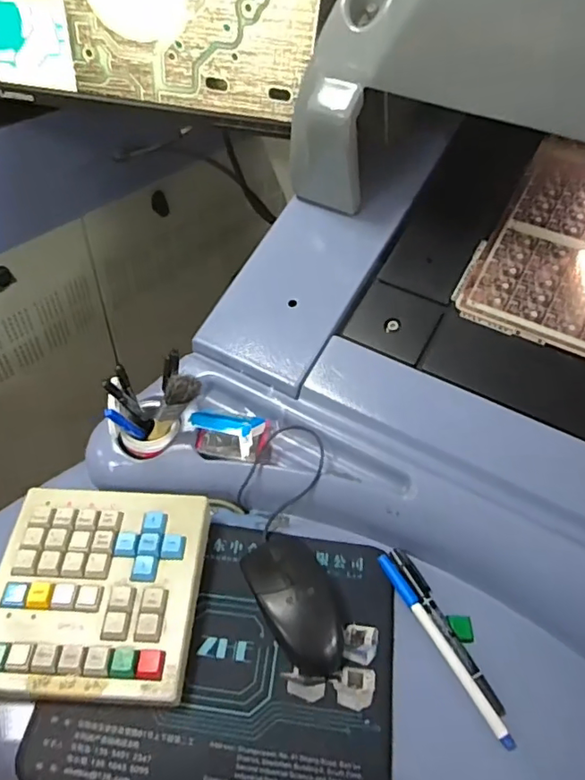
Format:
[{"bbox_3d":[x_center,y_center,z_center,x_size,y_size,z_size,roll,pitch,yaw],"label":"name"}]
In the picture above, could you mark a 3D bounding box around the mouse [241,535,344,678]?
[{"bbox_3d":[0.002,0.168,0.440,0.055,0.031,0.108,-16,49,-19],"label":"mouse"}]

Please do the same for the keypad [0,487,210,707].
[{"bbox_3d":[-0.156,0.156,0.439,0.160,0.031,0.159,4,46,0],"label":"keypad"}]

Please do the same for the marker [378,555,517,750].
[{"bbox_3d":[0.117,0.199,0.434,0.009,0.012,0.158,-20,51,-22],"label":"marker"}]

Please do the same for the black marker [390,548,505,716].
[{"bbox_3d":[0.125,0.190,0.449,0.017,0.010,0.140,-19,51,-21],"label":"black marker"}]

